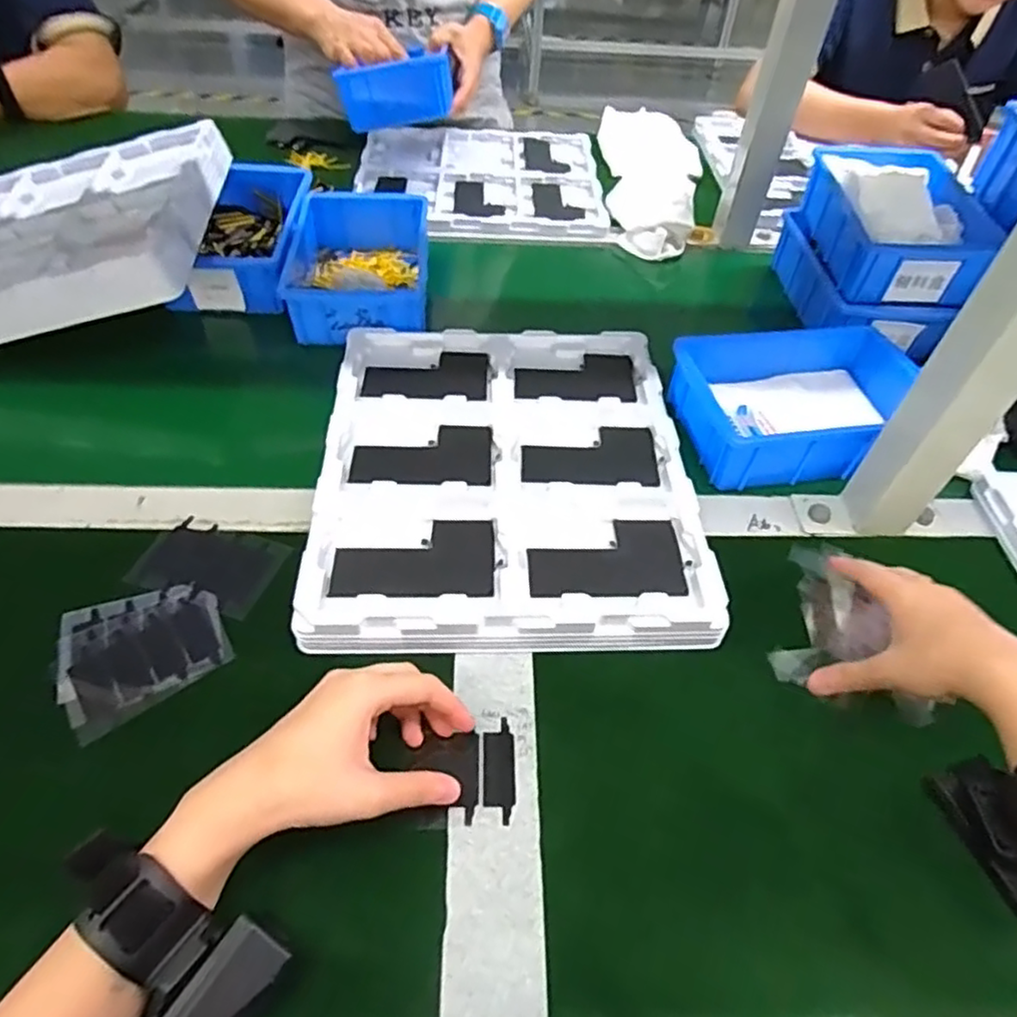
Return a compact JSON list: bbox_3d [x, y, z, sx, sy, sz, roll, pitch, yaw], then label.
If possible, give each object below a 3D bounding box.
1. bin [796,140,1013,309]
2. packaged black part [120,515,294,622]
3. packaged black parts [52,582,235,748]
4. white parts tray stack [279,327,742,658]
[{"bbox_3d":[0.377,-0.284,0.648,0.129,0.058,0.195,2,50,-1],"label":"bin"},{"bbox_3d":[-0.211,0.039,0.463,0.098,0.009,0.060,15,50,9],"label":"packaged black part"},{"bbox_3d":[-0.231,0.089,0.415,0.096,0.007,0.085,-21,54,-20],"label":"packaged black parts"},{"bbox_3d":[-0.003,-0.038,0.514,0.269,0.031,0.313,0,50,-4],"label":"white parts tray stack"}]

